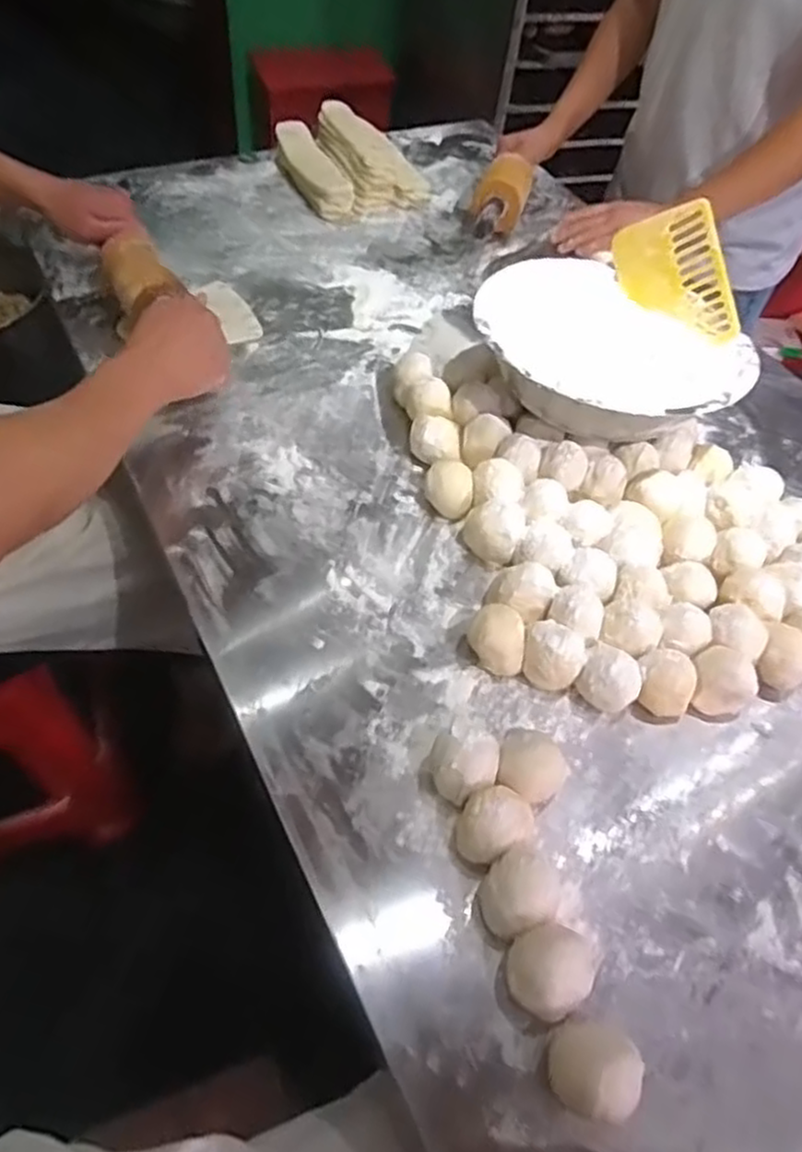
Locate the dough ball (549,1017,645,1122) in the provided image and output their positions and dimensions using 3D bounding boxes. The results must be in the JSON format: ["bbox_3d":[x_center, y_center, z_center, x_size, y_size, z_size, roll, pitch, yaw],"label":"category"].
[{"bbox_3d":[0.115,0.299,0.445,0.052,0.063,0.051,3,54,-3],"label":"dough ball"}]

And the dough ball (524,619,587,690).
[{"bbox_3d":[0.128,0.071,0.622,0.052,0.051,0.045,34,58,18],"label":"dough ball"}]

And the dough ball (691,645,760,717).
[{"bbox_3d":[0.271,0.093,0.624,0.046,0.055,0.053,-35,64,-26],"label":"dough ball"}]

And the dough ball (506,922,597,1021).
[{"bbox_3d":[0.098,0.259,0.475,0.057,0.056,0.051,4,54,-2],"label":"dough ball"}]

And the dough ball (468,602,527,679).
[{"bbox_3d":[0.084,0.055,0.627,0.050,0.051,0.046,3,54,-3],"label":"dough ball"}]

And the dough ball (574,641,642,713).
[{"bbox_3d":[0.171,0.091,0.612,0.050,0.052,0.046,3,54,-3],"label":"dough ball"}]

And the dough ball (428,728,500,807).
[{"bbox_3d":[0.048,0.147,0.551,0.049,0.056,0.044,3,54,-3],"label":"dough ball"}]

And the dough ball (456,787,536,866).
[{"bbox_3d":[0.066,0.180,0.531,0.055,0.051,0.046,-22,59,-20],"label":"dough ball"}]

